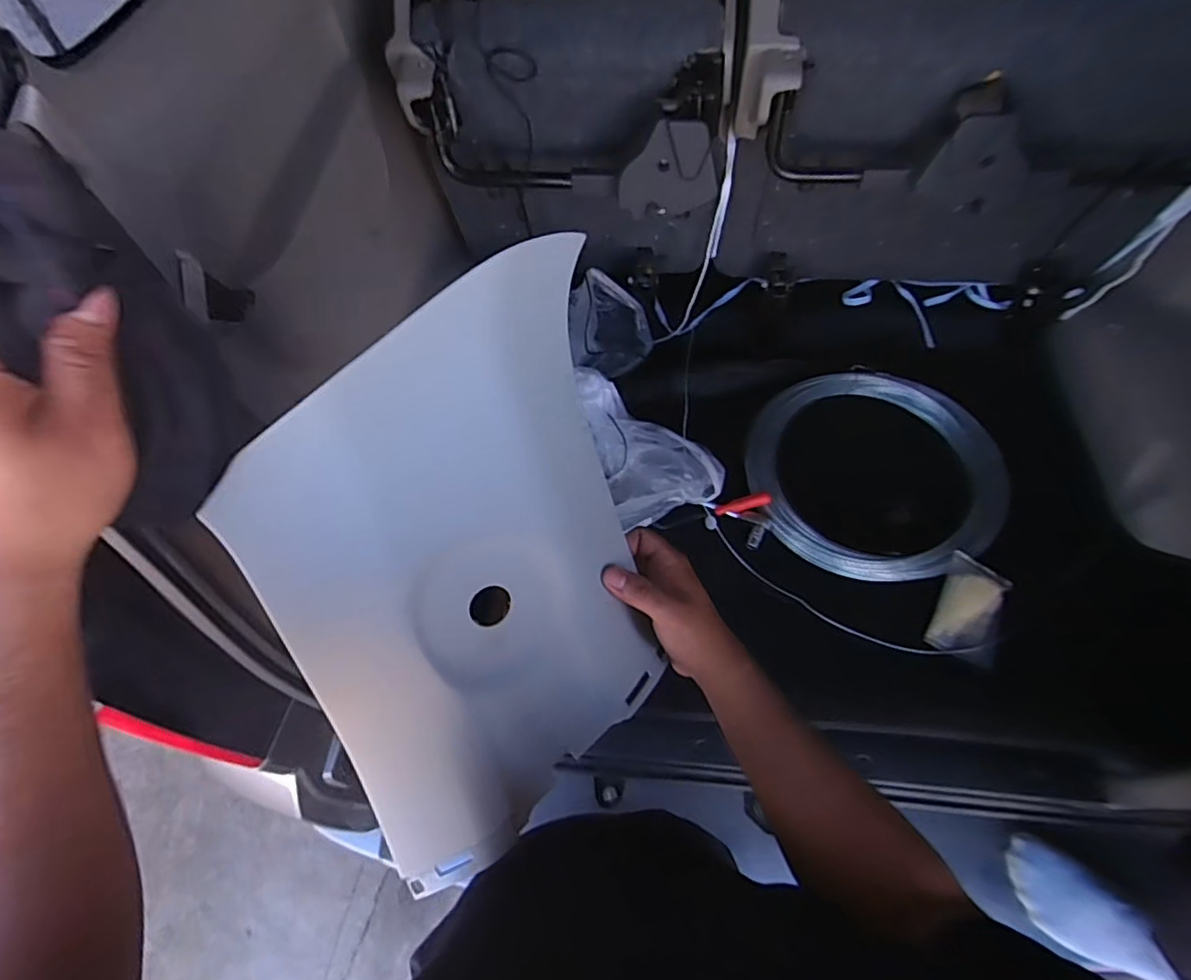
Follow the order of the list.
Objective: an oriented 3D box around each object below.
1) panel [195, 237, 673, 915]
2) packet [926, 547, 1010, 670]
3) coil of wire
[{"bbox_3d":[-0.078,0.069,0.402,0.234,0.353,0.045,-24,25,-19],"label":"panel"},{"bbox_3d":[0.591,0.193,0.953,0.096,0.034,0.159,24,64,17],"label":"packet"},{"bbox_3d":[0.487,-0.035,1.034,0.426,0.065,0.378,26,65,18],"label":"coil of wire"}]

